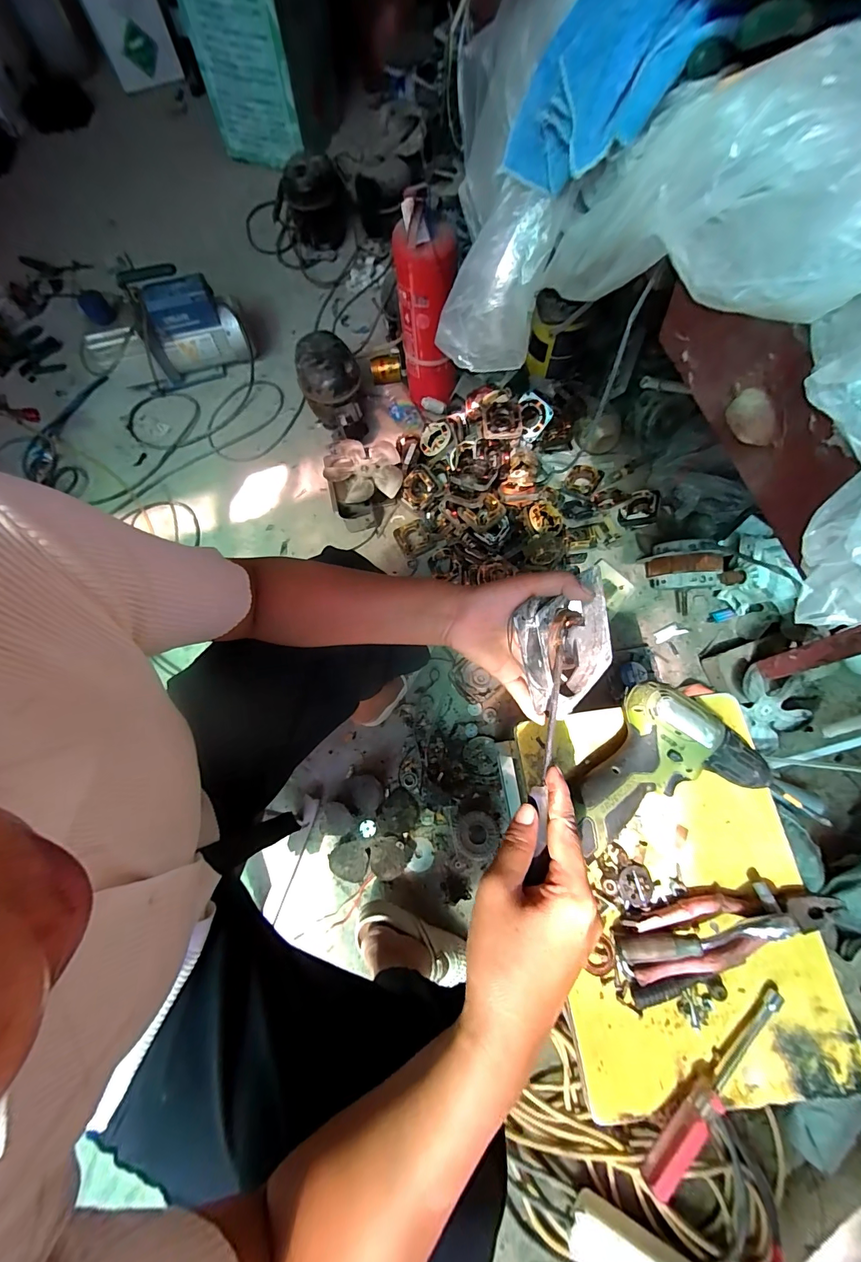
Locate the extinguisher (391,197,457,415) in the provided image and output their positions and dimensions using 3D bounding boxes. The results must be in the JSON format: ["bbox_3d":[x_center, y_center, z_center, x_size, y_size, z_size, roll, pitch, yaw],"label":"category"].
[{"bbox_3d":[-0.003,-0.677,0.902,0.130,0.397,0.101,-6,74,0],"label":"extinguisher"}]

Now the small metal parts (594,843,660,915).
[{"bbox_3d":[0.183,0.239,0.385,0.054,0.009,0.046,42,78,13],"label":"small metal parts"}]

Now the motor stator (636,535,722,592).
[{"bbox_3d":[0.532,-0.125,0.860,0.122,0.135,0.093,7,75,4],"label":"motor stator"}]

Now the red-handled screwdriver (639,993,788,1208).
[{"bbox_3d":[0.239,0.376,0.332,0.176,0.025,0.019,-39,76,-10],"label":"red-handled screwdriver"}]

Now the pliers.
[{"bbox_3d":[0.272,0.267,0.357,0.185,0.023,0.057,-8,74,0],"label":"pliers"}]

